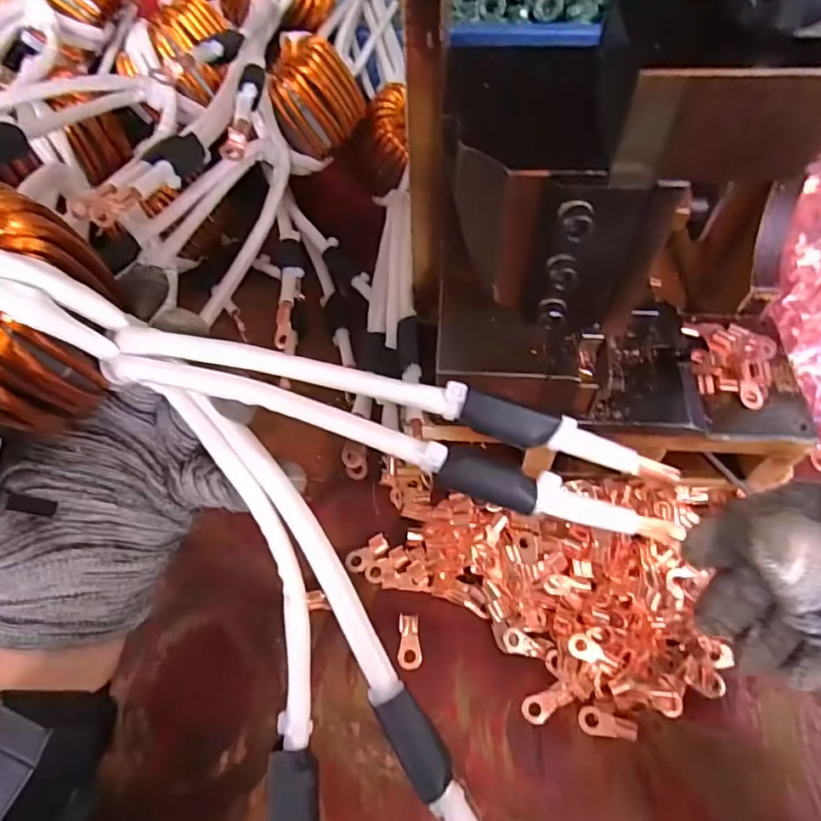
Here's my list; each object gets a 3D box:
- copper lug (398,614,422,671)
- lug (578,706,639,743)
[{"bbox_3d":[0.000,0.117,0.273,0.012,0.004,0.025,3,59,4],"label":"copper lug"},{"bbox_3d":[0.091,0.145,0.251,0.025,0.004,0.011,5,58,21],"label":"lug"}]

